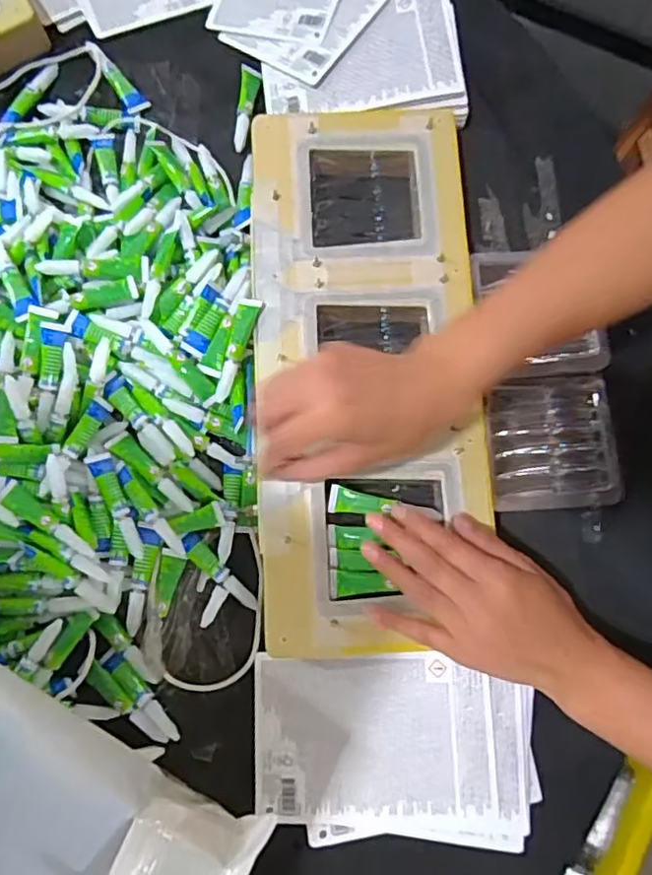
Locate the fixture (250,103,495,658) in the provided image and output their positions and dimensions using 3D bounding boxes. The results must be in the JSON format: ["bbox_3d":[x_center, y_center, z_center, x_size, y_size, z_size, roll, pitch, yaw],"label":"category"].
[{"bbox_3d":[0.032,-0.058,0.477,0.185,0.035,0.420,3,78,1],"label":"fixture"}]

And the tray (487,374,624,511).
[{"bbox_3d":[0.179,0.004,0.485,0.098,0.018,0.101,-3,79,-1],"label":"tray"}]

